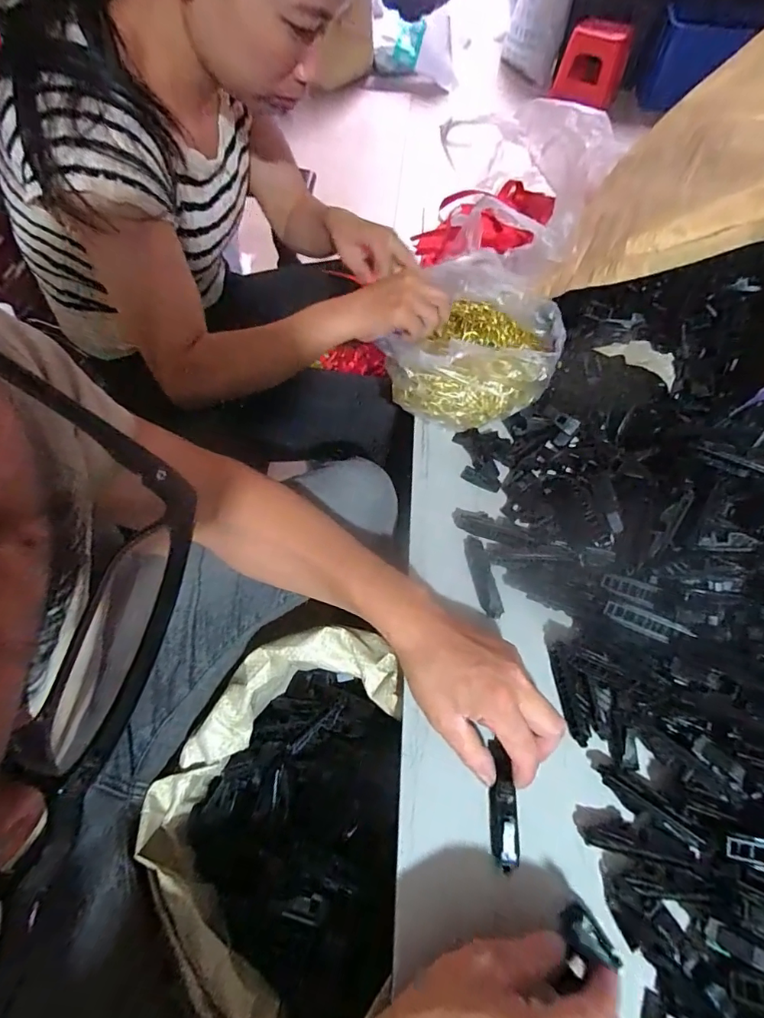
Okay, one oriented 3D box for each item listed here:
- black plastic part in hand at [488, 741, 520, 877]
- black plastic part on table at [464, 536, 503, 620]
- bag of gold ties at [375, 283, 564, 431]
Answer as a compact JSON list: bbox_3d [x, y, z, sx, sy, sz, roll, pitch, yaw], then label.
[{"bbox_3d":[0.091,0.222,0.363,0.022,0.010,0.081,2,66,-1],"label":"black plastic part in hand"},{"bbox_3d":[0.098,0.065,0.468,0.019,0.006,0.083,-9,59,-7],"label":"black plastic part on table"},{"bbox_3d":[0.103,-0.181,0.553,0.185,0.091,0.167,24,61,12],"label":"bag of gold ties"}]

